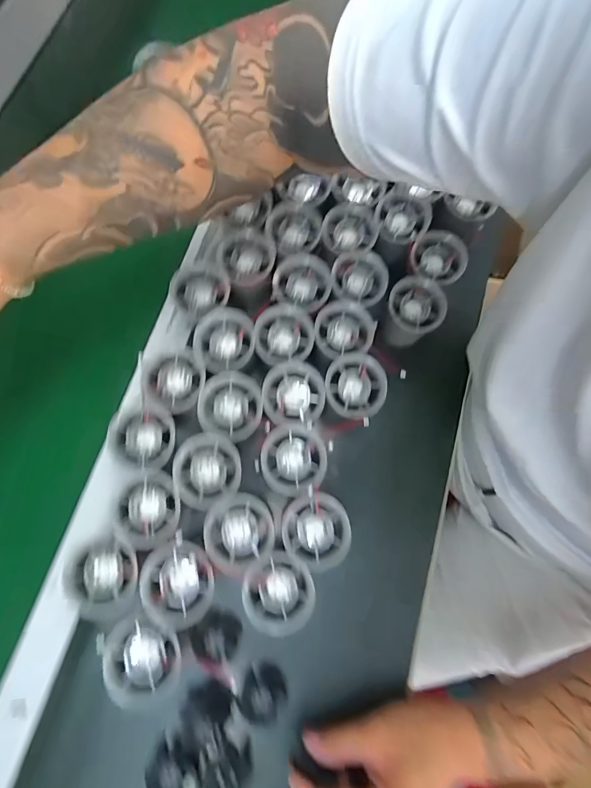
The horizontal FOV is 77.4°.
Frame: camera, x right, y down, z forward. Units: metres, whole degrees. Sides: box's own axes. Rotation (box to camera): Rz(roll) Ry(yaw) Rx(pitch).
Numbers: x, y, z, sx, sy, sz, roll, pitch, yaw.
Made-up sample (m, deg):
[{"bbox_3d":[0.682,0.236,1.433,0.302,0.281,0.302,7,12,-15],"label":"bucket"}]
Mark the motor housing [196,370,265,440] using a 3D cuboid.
[{"bbox_3d":[-0.058,0.011,0.332,0.056,0.015,0.057,0,77,-1],"label":"motor housing"}]

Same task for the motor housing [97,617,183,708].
[{"bbox_3d":[-0.117,0.205,0.284,0.055,0.019,0.062,-13,78,-5],"label":"motor housing"}]

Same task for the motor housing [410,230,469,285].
[{"bbox_3d":[0.147,-0.138,0.378,0.055,0.018,0.055,0,77,-1],"label":"motor housing"}]

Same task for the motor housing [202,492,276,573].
[{"bbox_3d":[-0.047,0.116,0.312,0.057,0.016,0.060,7,77,0],"label":"motor housing"}]

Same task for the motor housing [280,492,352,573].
[{"bbox_3d":[0.018,0.115,0.313,0.056,0.016,0.058,-37,80,-9],"label":"motor housing"}]

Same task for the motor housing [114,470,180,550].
[{"bbox_3d":[-0.123,0.096,0.311,0.050,0.016,0.059,22,77,4],"label":"motor housing"}]

